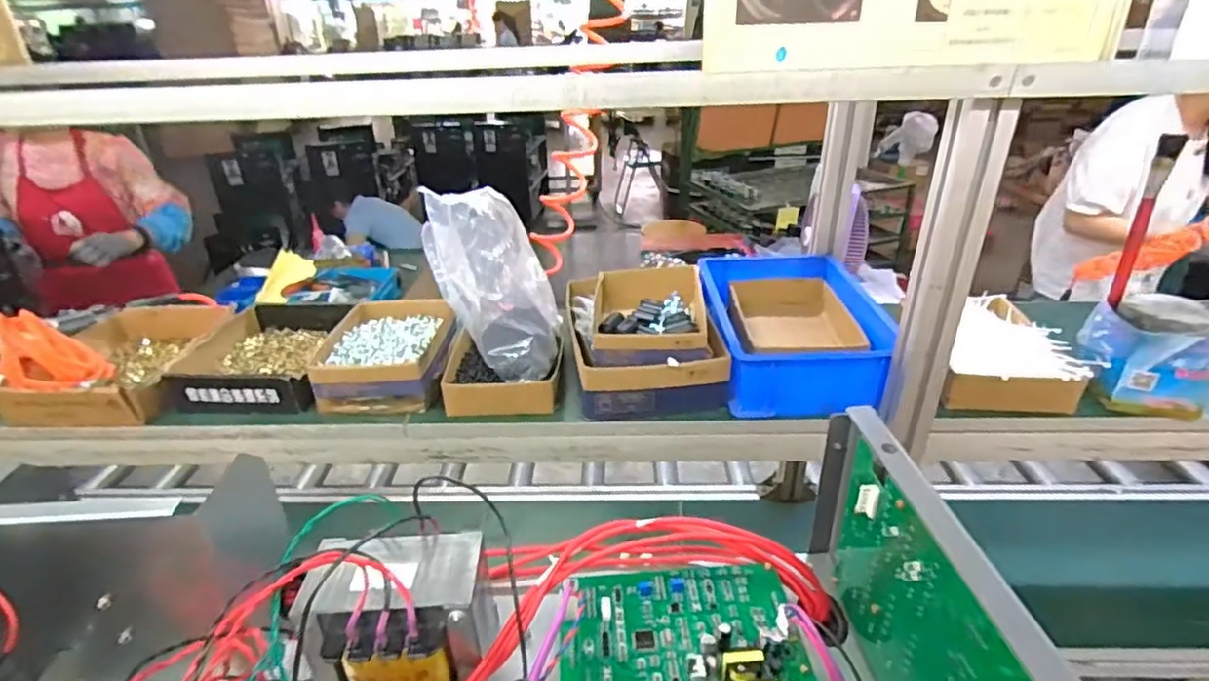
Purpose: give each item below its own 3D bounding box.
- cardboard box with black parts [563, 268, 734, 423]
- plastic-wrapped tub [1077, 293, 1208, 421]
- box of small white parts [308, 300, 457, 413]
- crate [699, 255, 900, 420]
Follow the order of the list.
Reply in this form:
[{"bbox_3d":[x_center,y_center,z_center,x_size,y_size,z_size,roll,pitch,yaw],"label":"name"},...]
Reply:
[{"bbox_3d":[0.043,-0.012,0.798,0.171,0.100,0.239,-5,29,-5],"label":"cardboard box with black parts"},{"bbox_3d":[0.614,0.014,0.697,0.120,0.115,0.091,4,29,10],"label":"plastic-wrapped tub"},{"bbox_3d":[-0.273,0.014,0.801,0.151,0.062,0.192,-4,29,-3],"label":"box of small white parts"},{"bbox_3d":[0.238,-0.020,0.814,0.209,0.085,0.298,1,29,5],"label":"crate"}]

